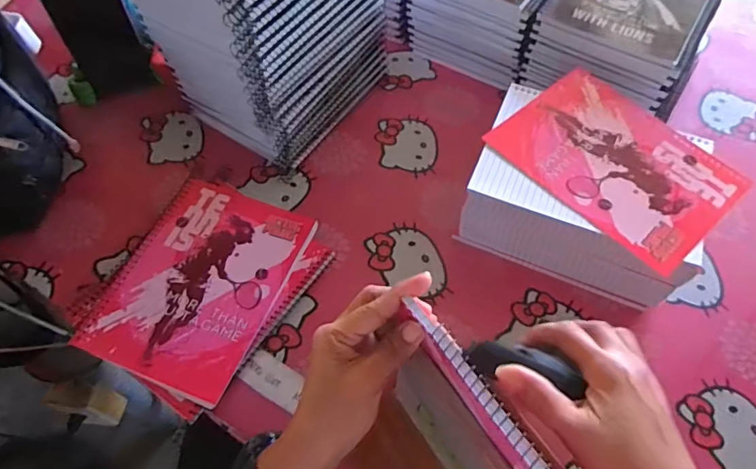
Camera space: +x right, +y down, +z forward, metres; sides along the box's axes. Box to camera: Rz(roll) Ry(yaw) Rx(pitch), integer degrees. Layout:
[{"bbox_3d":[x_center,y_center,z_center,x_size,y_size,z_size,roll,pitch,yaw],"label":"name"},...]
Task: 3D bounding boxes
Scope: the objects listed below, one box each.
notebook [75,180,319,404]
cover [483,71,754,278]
[{"bbox_3d":[-0.166,0.041,0.478,0.150,0.012,0.199,21,61,12],"label":"notebook"},{"bbox_3d":[0.221,-0.069,0.465,0.147,0.004,0.195,-37,66,-20],"label":"cover"}]

